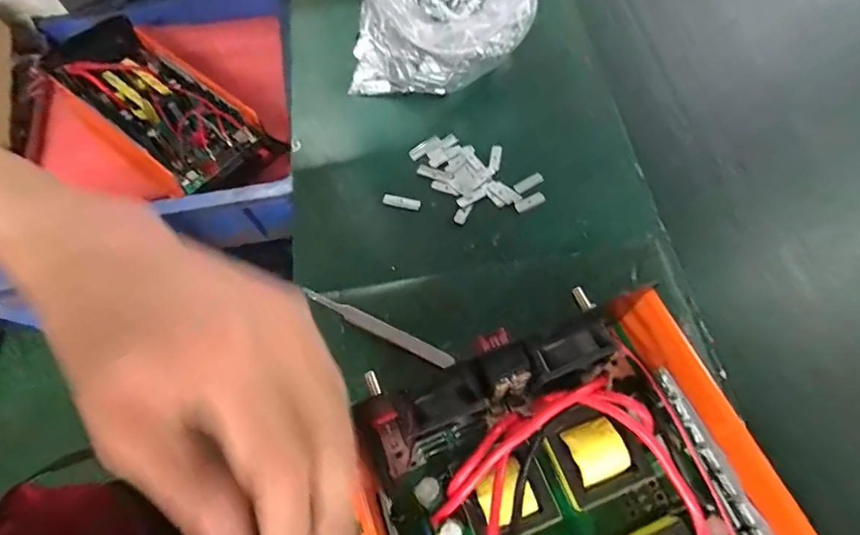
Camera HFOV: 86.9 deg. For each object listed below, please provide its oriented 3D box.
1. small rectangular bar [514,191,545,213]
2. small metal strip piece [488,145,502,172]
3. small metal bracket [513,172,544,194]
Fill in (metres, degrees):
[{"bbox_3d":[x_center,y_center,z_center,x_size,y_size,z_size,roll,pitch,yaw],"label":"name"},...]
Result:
[{"bbox_3d":[0.080,-0.053,0.365,0.025,0.004,0.010,-25,67,-8],"label":"small rectangular bar"},{"bbox_3d":[0.056,-0.093,0.387,0.009,0.007,0.025,11,67,7],"label":"small metal strip piece"},{"bbox_3d":[0.081,-0.069,0.371,0.025,0.004,0.010,-28,68,-10],"label":"small metal bracket"}]

